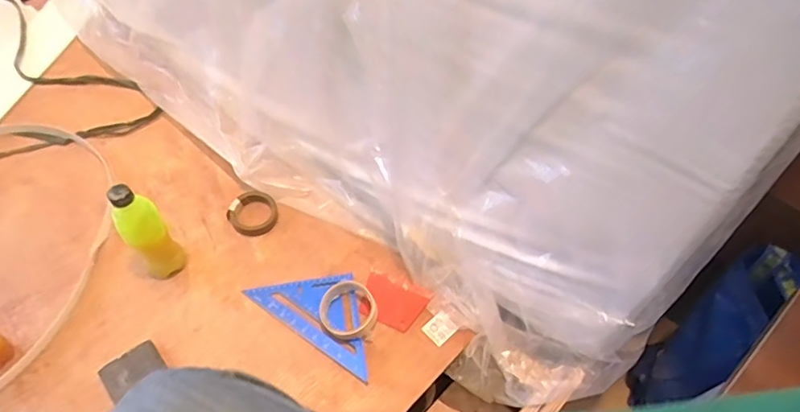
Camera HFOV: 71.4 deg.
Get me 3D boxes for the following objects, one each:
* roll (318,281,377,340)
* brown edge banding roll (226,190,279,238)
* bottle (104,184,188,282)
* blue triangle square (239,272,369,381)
[{"bbox_3d":[-0.082,0.171,0.890,0.091,0.041,0.092,2,56,-3],"label":"roll"},{"bbox_3d":[-0.257,0.009,0.978,0.080,0.026,0.089,9,56,1],"label":"brown edge banding roll"},{"bbox_3d":[-0.376,0.046,0.839,0.064,0.220,0.053,-30,63,-23],"label":"bottle"},{"bbox_3d":[-0.119,0.162,0.904,0.229,0.028,0.124,31,59,15],"label":"blue triangle square"}]

